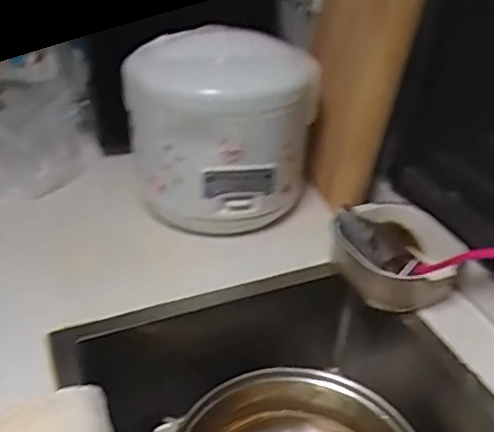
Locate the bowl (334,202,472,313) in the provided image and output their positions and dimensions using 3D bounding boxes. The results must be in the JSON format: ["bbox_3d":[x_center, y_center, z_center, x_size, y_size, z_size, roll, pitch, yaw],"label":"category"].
[{"bbox_3d":[0.196,0.052,0.748,0.162,0.080,0.144,9,34,9],"label":"bowl"}]

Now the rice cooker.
[{"bbox_3d":[-0.041,-0.111,0.847,0.225,0.209,0.265,-25,42,-35],"label":"rice cooker"}]

